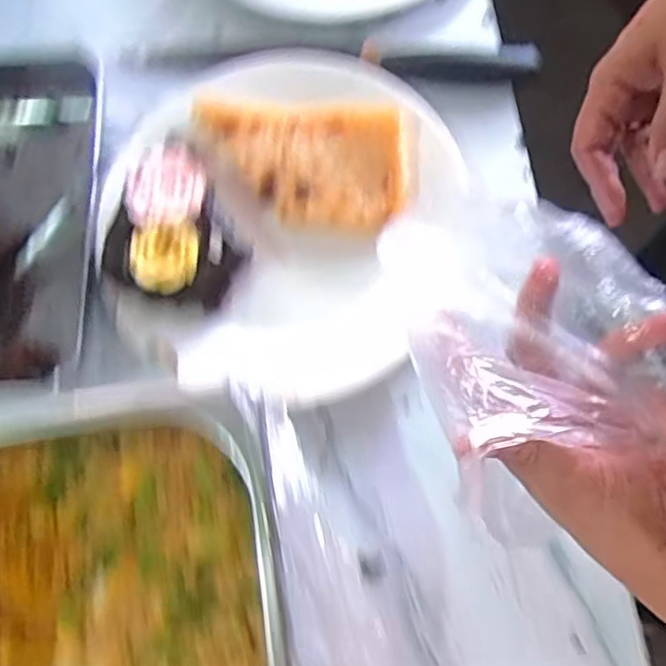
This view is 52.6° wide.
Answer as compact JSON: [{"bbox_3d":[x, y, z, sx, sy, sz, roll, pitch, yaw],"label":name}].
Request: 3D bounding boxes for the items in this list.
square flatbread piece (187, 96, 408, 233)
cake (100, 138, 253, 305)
[{"bbox_3d":[-0.025,-0.117,0.460,0.151,0.019,0.091,5,75,6],"label":"square flatbread piece"},{"bbox_3d":[-0.097,-0.064,0.435,0.088,0.042,0.093,-1,75,4],"label":"cake"}]

